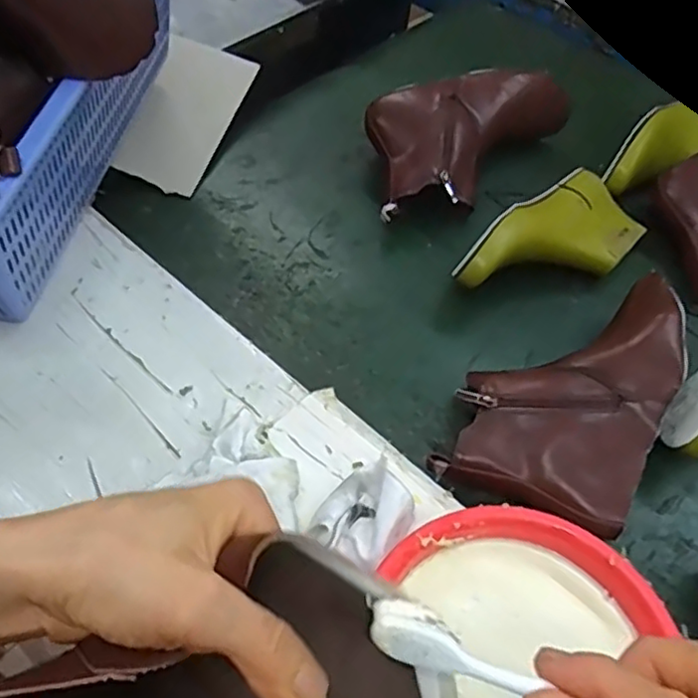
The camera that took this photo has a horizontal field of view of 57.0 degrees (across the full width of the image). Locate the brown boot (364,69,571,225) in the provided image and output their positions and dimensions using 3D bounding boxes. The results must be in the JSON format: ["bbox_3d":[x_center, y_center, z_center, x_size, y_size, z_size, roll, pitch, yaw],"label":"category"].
[{"bbox_3d":[0.147,-0.235,0.741,0.273,0.089,0.154,-12,56,-13],"label":"brown boot"}]

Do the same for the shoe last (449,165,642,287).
[{"bbox_3d":[0.207,-0.102,0.657,0.230,0.082,0.106,-37,65,-27],"label":"shoe last"}]

